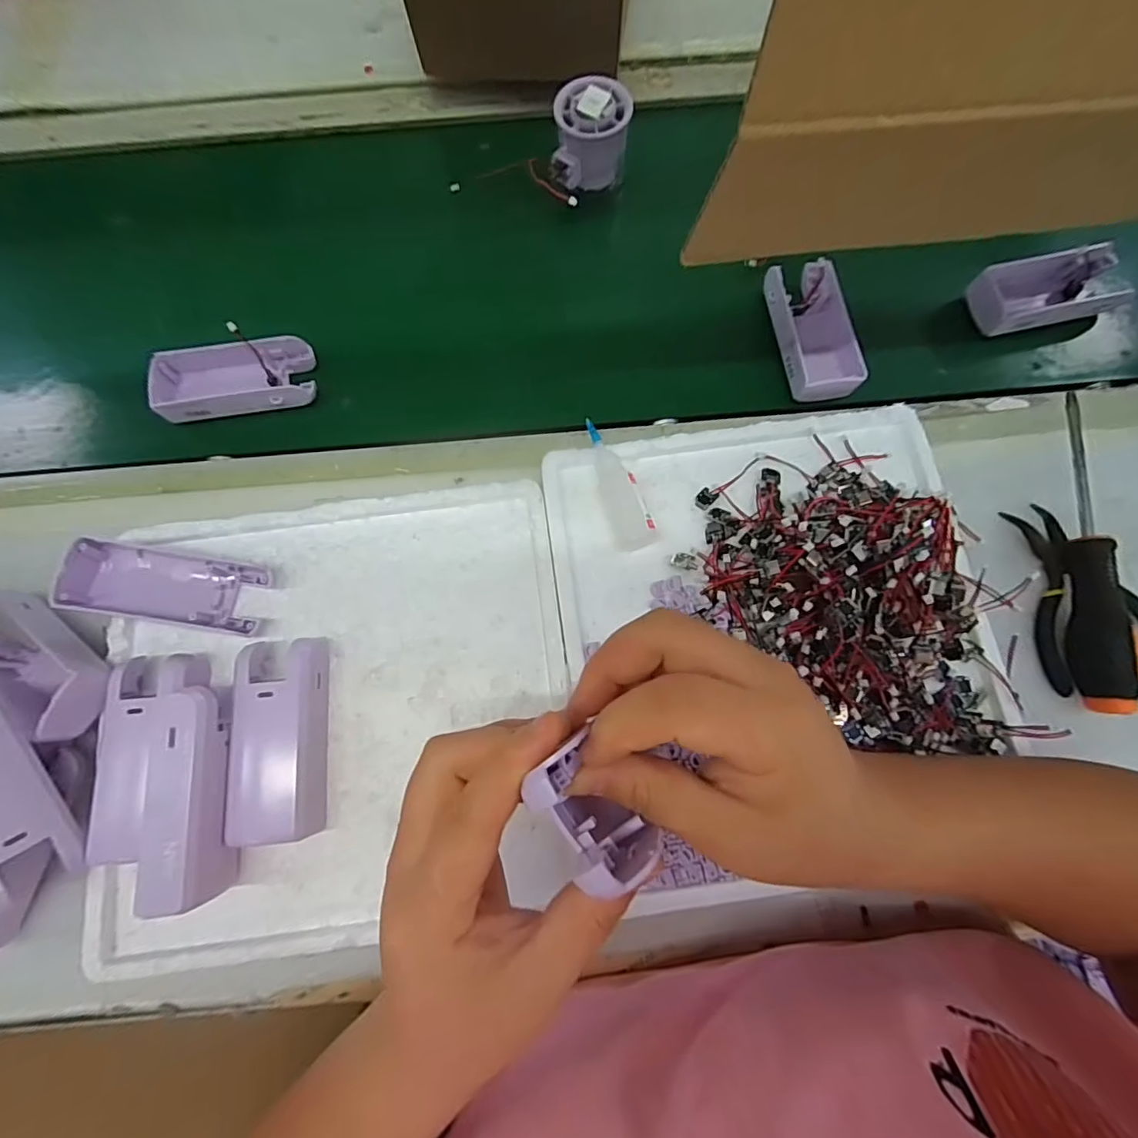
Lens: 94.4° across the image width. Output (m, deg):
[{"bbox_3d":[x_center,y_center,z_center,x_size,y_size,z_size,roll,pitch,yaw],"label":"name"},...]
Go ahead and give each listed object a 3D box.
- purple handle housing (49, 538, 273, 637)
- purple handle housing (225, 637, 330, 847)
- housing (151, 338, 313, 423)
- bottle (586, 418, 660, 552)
[{"bbox_3d":[-0.242,0.011,0.318,0.111,0.031,0.045,7,74,2],"label":"purple handle housing"},{"bbox_3d":[-0.165,0.095,0.299,0.045,0.027,0.107,-7,74,-2],"label":"purple handle housing"},{"bbox_3d":[-0.240,-0.137,0.378,0.107,0.028,0.048,-10,74,-3],"label":"housing"},{"bbox_3d":[0.029,-0.054,0.336,0.025,0.021,0.085,-20,75,-6],"label":"bottle"}]

